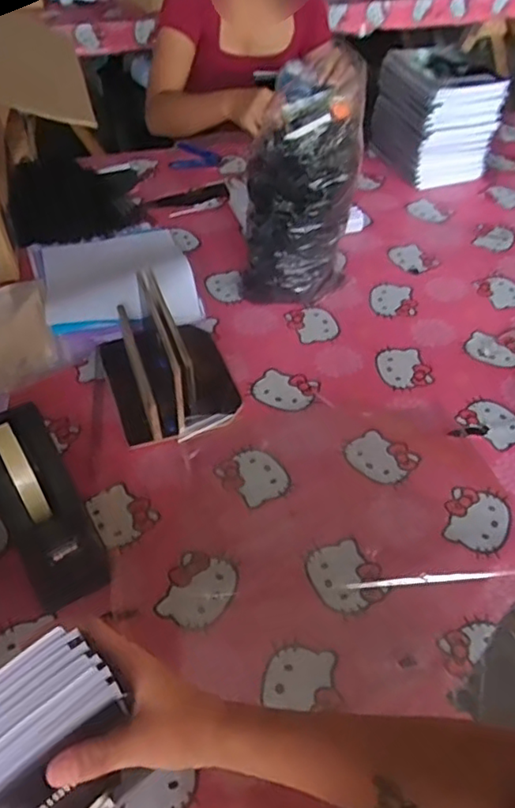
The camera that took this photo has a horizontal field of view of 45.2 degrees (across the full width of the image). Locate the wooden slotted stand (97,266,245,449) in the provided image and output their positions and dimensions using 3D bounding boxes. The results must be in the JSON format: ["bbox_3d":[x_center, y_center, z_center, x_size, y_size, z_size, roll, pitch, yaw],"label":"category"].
[{"bbox_3d":[-0.116,-0.069,0.797,0.154,0.116,0.201,-17,50,-17],"label":"wooden slotted stand"}]

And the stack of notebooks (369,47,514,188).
[{"bbox_3d":[0.339,-0.557,1.197,0.144,0.188,0.226,-14,49,-15],"label":"stack of notebooks"}]

